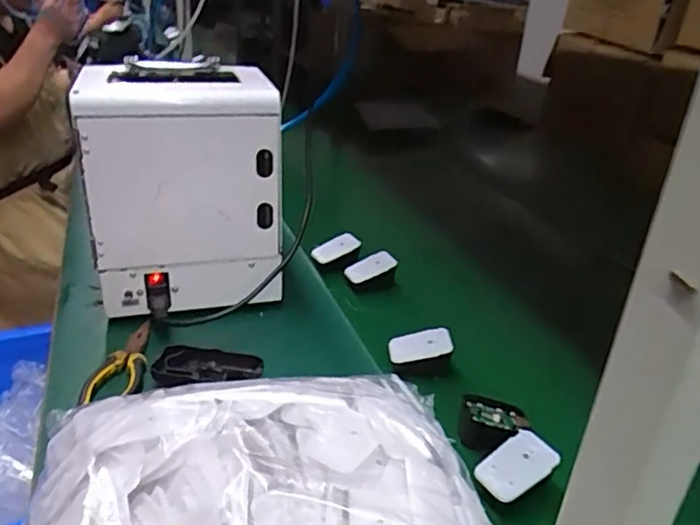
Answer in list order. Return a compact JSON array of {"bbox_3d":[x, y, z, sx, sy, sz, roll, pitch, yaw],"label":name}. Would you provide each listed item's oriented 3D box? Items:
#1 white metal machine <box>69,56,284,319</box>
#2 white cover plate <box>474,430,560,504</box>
[{"bbox_3d":[-0.212,-0.091,0.750,0.215,0.275,0.178,-8,30,-21],"label":"white metal machine"},{"bbox_3d":[0.145,0.179,0.525,0.066,0.007,0.044,-36,50,-15],"label":"white cover plate"}]

